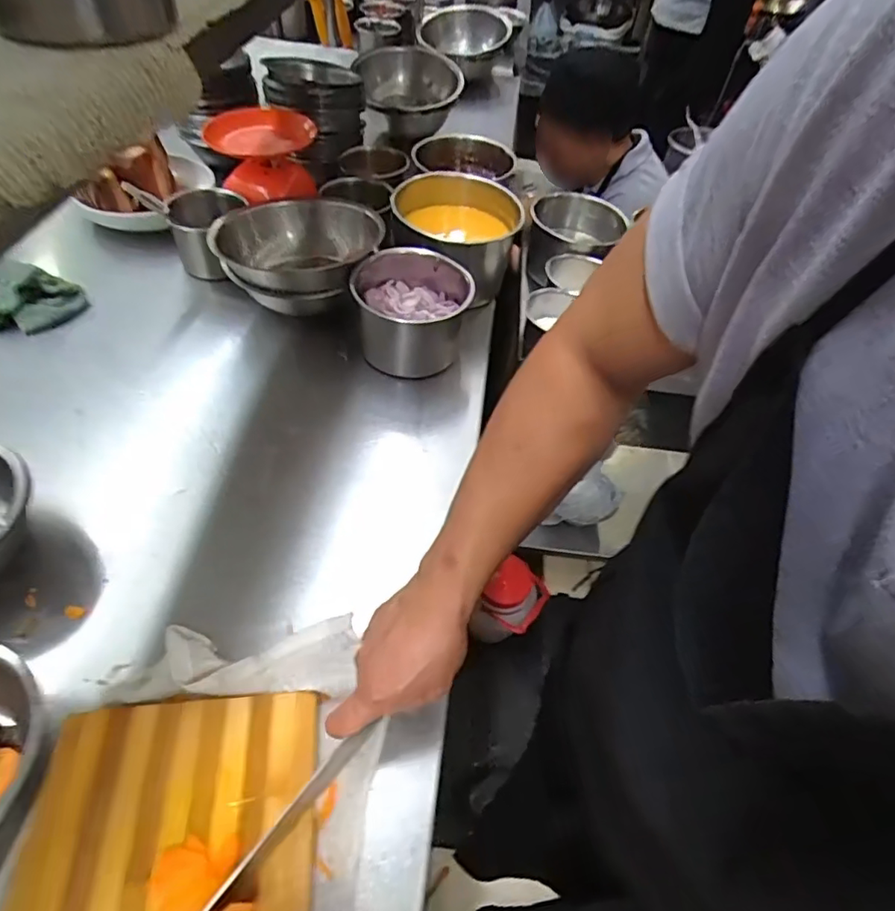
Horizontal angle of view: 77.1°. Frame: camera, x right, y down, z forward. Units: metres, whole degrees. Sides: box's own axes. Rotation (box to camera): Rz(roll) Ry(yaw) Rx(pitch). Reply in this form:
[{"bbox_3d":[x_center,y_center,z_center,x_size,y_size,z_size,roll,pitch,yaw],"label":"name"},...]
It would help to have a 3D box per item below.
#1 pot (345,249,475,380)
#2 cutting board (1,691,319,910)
[{"bbox_3d":[-0.048,-0.194,0.768,0.151,0.107,0.136,-9,52,-11],"label":"pot"},{"bbox_3d":[-0.197,0.324,0.385,0.197,0.033,0.292,-3,51,-7],"label":"cutting board"}]

